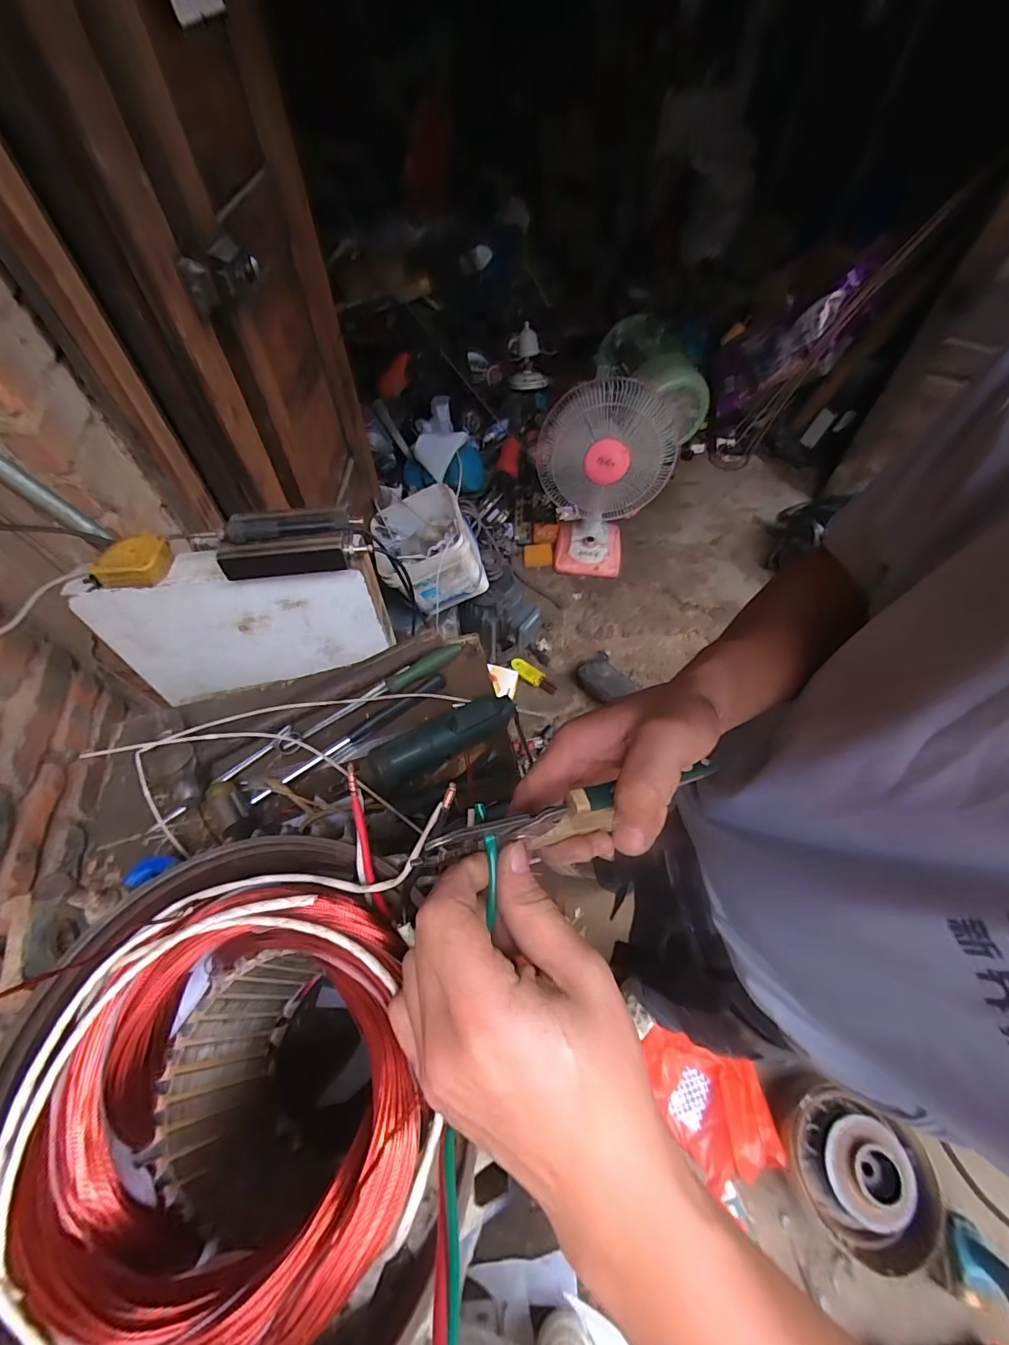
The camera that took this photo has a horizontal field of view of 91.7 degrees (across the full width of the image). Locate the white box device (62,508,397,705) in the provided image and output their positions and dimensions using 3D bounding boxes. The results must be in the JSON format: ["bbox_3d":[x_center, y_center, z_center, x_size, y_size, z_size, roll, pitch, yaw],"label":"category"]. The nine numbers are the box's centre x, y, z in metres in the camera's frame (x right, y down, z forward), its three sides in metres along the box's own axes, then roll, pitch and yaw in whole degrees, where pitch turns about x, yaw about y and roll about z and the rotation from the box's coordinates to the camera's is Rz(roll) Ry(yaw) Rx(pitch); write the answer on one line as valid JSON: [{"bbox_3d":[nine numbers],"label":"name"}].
[{"bbox_3d":[-0.353,-0.083,0.676,0.366,0.264,0.078,-8,56,-4],"label":"white box device"}]

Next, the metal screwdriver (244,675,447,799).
[{"bbox_3d":[-0.177,0.075,0.581,0.252,0.023,0.021,-34,62,-20],"label":"metal screwdriver"}]

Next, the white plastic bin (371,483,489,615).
[{"bbox_3d":[-0.192,-0.301,1.236,0.243,0.205,0.218,-16,57,-9],"label":"white plastic bin"}]

